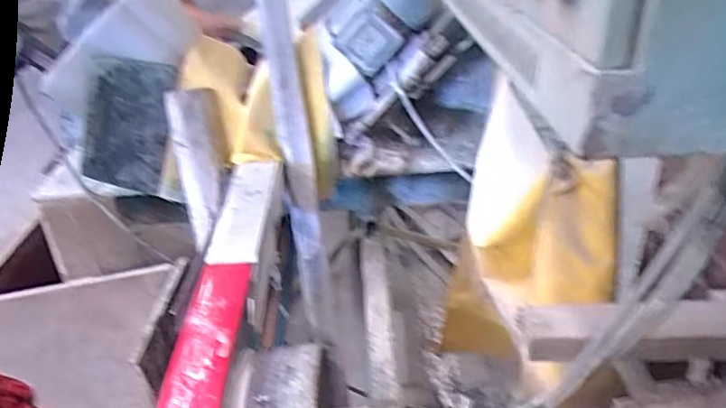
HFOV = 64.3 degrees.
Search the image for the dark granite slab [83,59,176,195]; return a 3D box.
[{"bbox_3d":[-0.423,-0.141,1.044,0.132,0.233,0.024,8,11,-20],"label":"dark granite slab"}]

